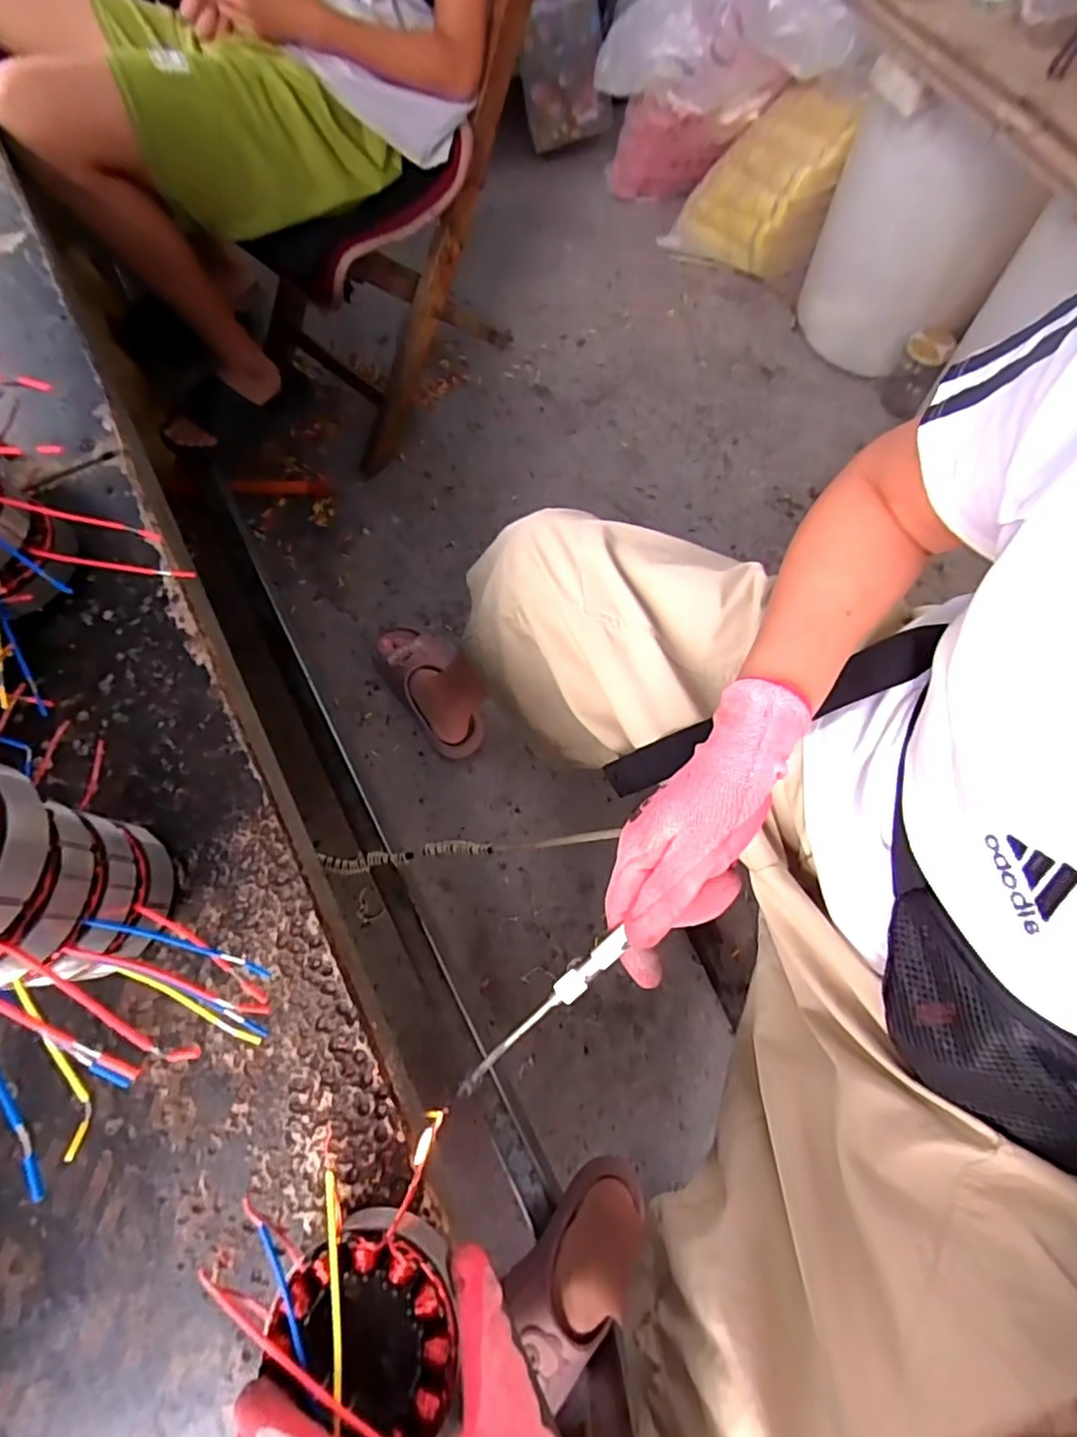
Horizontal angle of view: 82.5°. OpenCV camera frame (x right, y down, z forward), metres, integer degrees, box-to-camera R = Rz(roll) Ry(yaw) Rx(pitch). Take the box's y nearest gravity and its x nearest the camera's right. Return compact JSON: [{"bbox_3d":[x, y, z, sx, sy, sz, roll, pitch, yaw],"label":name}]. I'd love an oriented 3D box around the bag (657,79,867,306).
[{"bbox_3d":[0.441,-1.058,1.206,0.287,0.324,0.174,36,75,12],"label":"bag"}]

